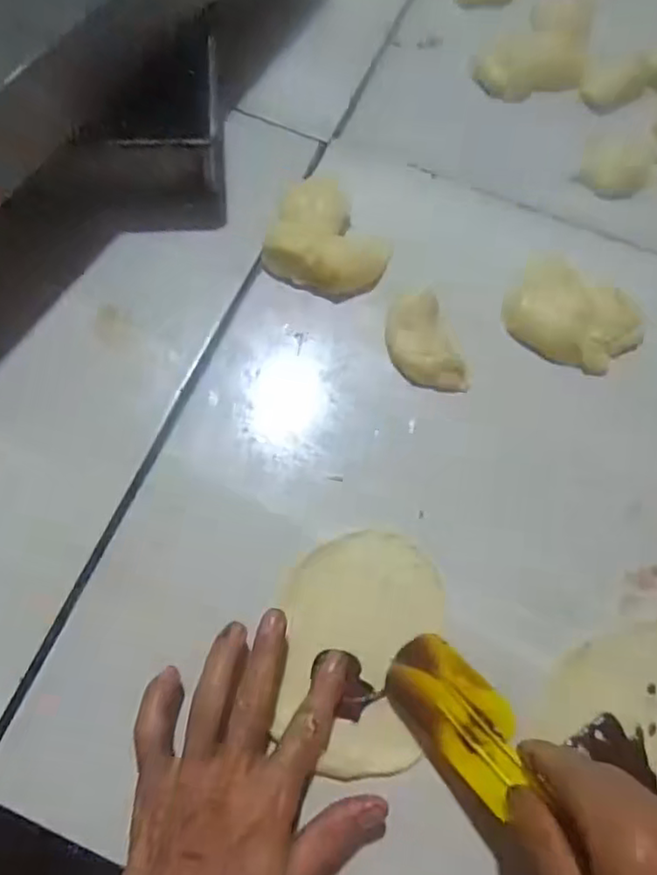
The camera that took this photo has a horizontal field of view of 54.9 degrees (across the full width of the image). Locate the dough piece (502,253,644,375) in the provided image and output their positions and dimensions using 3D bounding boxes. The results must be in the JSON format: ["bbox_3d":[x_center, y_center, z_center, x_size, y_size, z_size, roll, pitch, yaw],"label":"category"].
[{"bbox_3d":[0.170,-0.083,0.439,0.089,0.026,0.067,30,74,9],"label":"dough piece"}]

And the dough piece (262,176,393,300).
[{"bbox_3d":[0.004,-0.143,0.450,0.082,0.033,0.080,0,71,-1],"label":"dough piece"}]

